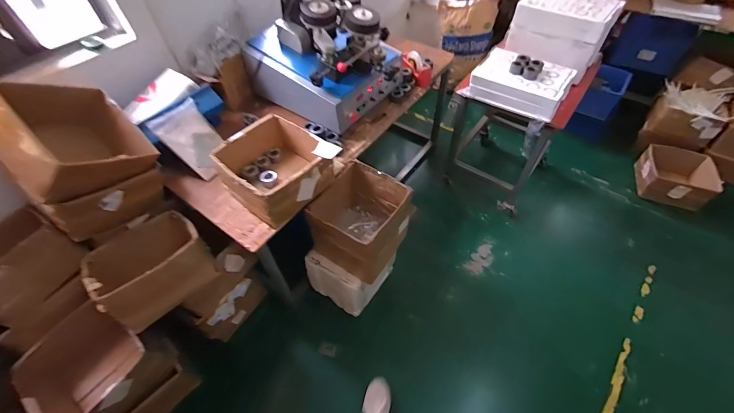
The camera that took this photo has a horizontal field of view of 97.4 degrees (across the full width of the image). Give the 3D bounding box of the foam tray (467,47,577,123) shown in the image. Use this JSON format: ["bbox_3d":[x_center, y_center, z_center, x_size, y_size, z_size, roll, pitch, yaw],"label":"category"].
[{"bbox_3d":[0.696,-0.562,1.476,0.392,0.138,0.241,30,59,22],"label":"foam tray"}]

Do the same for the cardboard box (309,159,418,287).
[{"bbox_3d":[-0.033,0.054,1.349,0.334,0.317,0.338,28,58,21],"label":"cardboard box"}]

